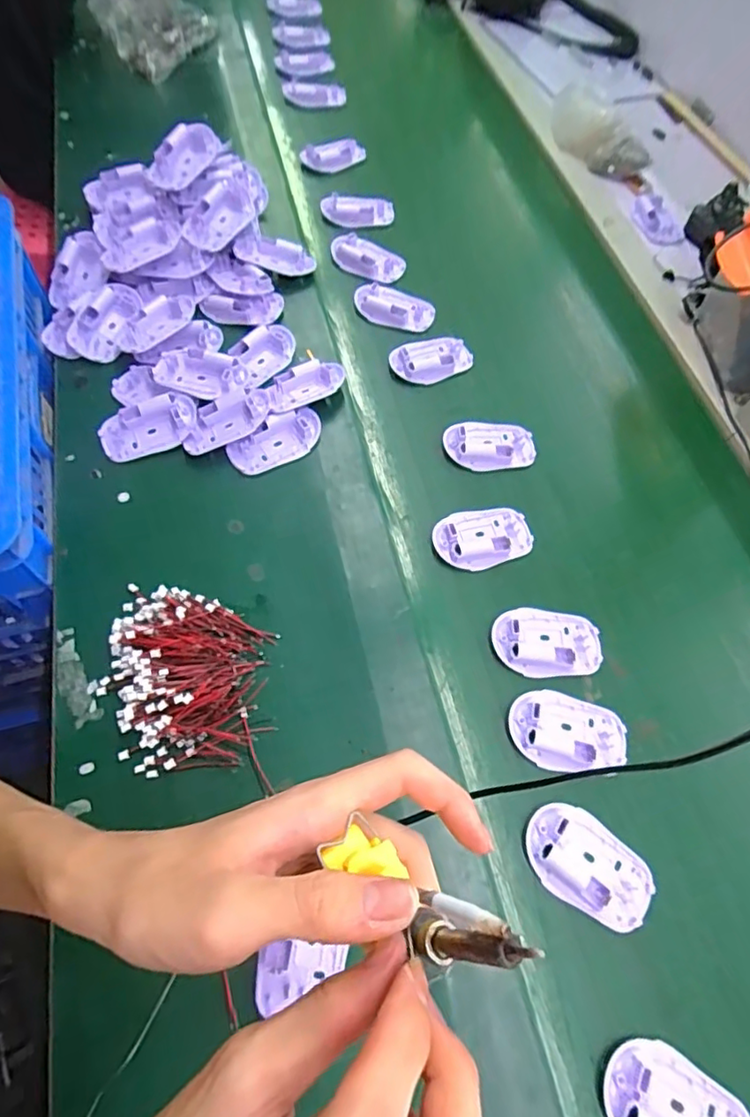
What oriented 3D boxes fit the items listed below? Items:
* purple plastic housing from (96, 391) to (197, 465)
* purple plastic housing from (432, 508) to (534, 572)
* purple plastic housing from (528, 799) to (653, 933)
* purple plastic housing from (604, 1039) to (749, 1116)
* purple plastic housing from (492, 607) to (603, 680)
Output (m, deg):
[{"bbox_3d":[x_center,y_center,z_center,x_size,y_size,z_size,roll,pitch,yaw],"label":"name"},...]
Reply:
[{"bbox_3d":[-0.229,-0.134,0.578,0.097,0.028,0.051,-20,67,-14],"label":"purple plastic housing"},{"bbox_3d":[0.105,-0.023,0.553,0.094,0.015,0.064,-18,67,-12],"label":"purple plastic housing"},{"bbox_3d":[0.161,0.229,0.426,0.096,0.014,0.062,37,67,13],"label":"purple plastic housing"},{"bbox_3d":[0.191,0.352,0.356,0.092,0.014,0.063,31,66,11],"label":"purple plastic housing"},{"bbox_3d":[0.154,0.073,0.505,0.094,0.015,0.063,2,64,-3],"label":"purple plastic housing"}]

